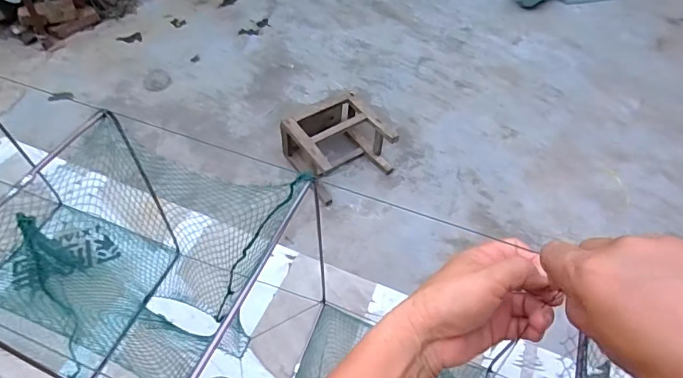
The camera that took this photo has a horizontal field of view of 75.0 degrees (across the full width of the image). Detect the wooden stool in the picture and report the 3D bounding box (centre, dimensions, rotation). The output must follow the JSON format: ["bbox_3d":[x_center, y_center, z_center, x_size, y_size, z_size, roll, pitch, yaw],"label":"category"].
[{"bbox_3d":[-0.032,-0.174,1.617,0.307,0.227,0.358,-28,60,-19],"label":"wooden stool"}]

